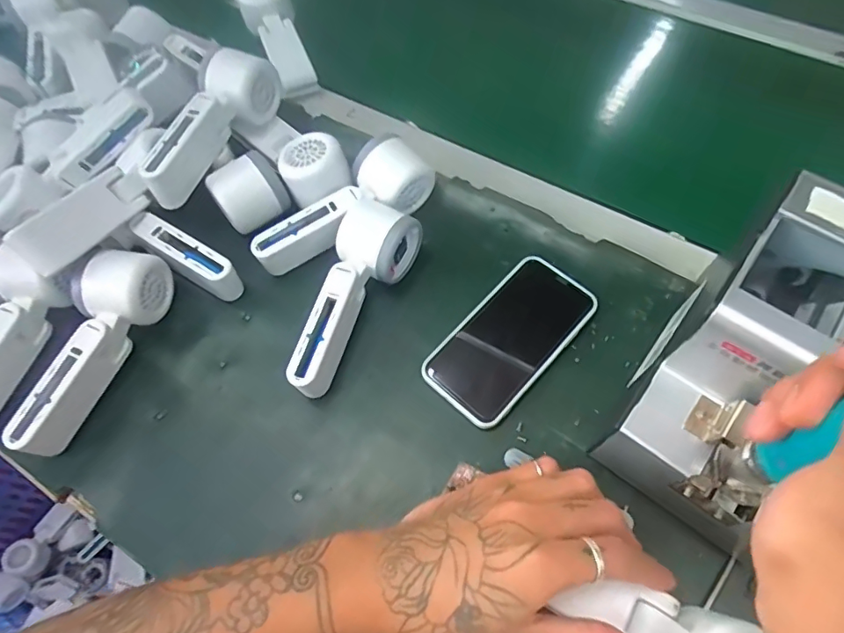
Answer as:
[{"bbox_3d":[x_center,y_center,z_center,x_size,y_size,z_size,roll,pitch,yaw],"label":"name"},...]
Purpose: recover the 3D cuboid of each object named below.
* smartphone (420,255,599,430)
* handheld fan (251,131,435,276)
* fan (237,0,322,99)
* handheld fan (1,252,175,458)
[{"bbox_3d":[0.071,0.015,0.411,0.074,0.006,0.144,39,71,19],"label":"smartphone"},{"bbox_3d":[-0.065,-0.088,0.441,0.163,0.048,0.055,-39,68,-16],"label":"handheld fan"},{"bbox_3d":[-0.154,-0.301,0.551,0.054,0.042,0.175,-20,64,-8],"label":"fan"},{"bbox_3d":[-0.254,0.024,0.393,0.050,0.051,0.162,17,65,10],"label":"handheld fan"}]

